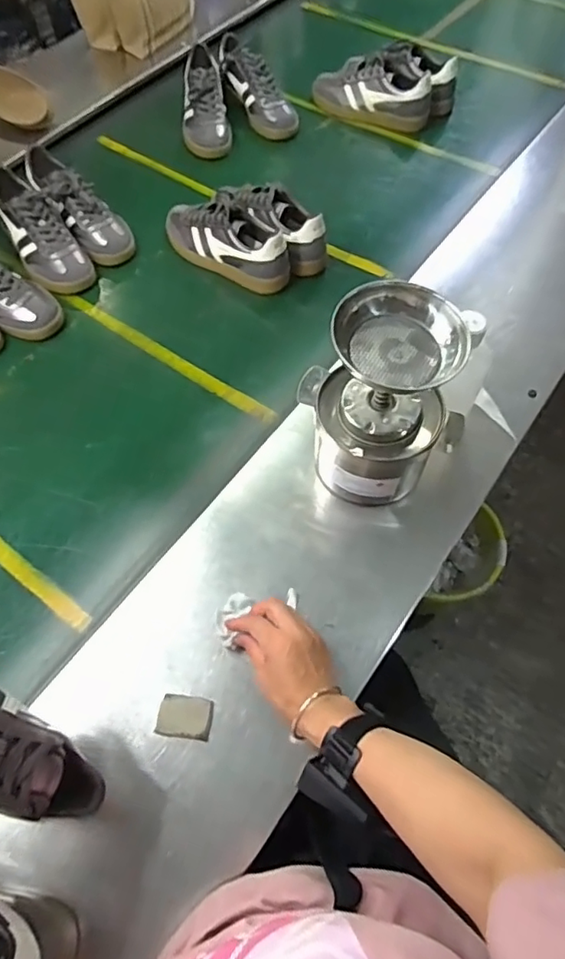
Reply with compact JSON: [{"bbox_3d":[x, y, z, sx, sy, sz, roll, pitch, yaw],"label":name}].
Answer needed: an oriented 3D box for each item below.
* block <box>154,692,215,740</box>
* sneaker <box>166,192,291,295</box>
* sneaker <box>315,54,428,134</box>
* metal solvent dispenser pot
[{"bbox_3d":[-0.097,0.237,0.564,0.054,0.011,0.039,8,60,7],"label":"block"},{"bbox_3d":[-0.096,-0.390,0.916,0.241,0.101,0.084,37,67,16],"label":"sneaker"},{"bbox_3d":[0.177,-0.787,1.151,0.254,0.098,0.085,31,67,13],"label":"sneaker"},{"bbox_3d":[0.111,-0.071,0.614,0.120,0.257,0.122,-30,68,-15],"label":"metal solvent dispenser pot"}]

